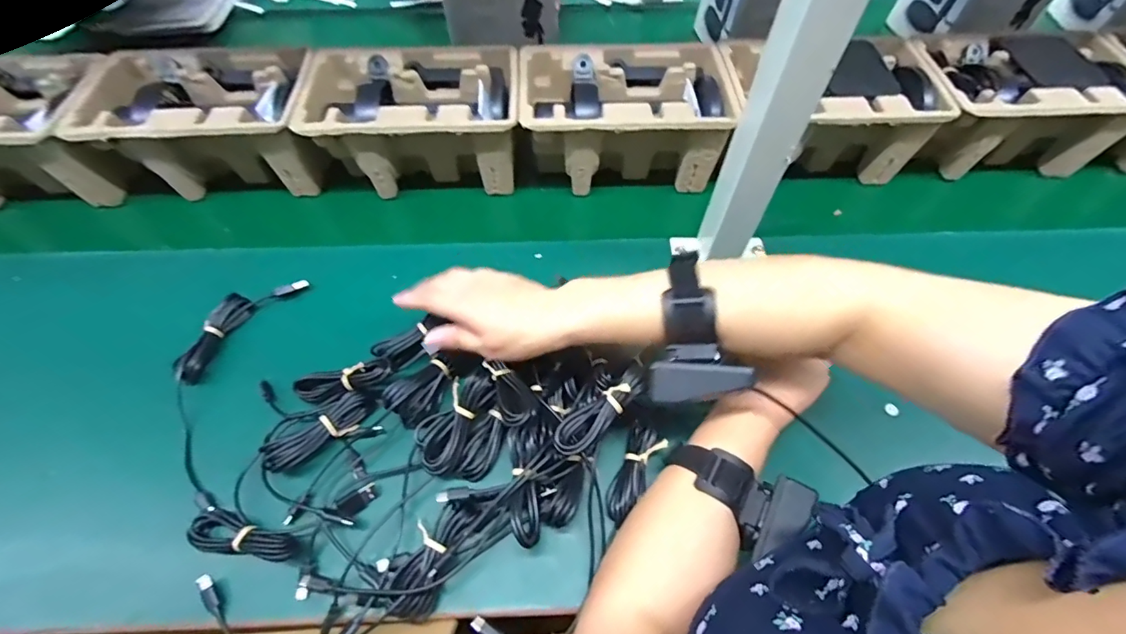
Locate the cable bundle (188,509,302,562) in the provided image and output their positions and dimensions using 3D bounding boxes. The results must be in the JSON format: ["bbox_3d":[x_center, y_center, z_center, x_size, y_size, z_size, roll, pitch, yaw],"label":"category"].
[{"bbox_3d":[-0.238,0.165,0.364,0.084,0.026,0.027,9,57,6],"label":"cable bundle"}]

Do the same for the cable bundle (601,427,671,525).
[{"bbox_3d":[0.056,0.123,0.387,0.028,0.013,0.076,27,60,17],"label":"cable bundle"}]

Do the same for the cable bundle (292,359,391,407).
[{"bbox_3d":[-0.187,0.055,0.410,0.085,0.022,0.018,-18,59,10],"label":"cable bundle"}]

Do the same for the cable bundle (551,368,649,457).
[{"bbox_3d":[0.030,0.069,0.364,0.087,0.016,0.024,-40,67,-10],"label":"cable bundle"}]

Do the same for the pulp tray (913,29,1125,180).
[{"bbox_3d":[0.518,-0.243,0.568,0.217,0.107,0.139,-3,56,-2],"label":"pulp tray"}]

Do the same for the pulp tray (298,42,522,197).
[{"bbox_3d":[-0.163,-0.220,0.561,0.221,0.109,0.146,-3,56,-2],"label":"pulp tray"}]

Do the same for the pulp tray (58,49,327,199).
[{"bbox_3d":[-0.396,-0.215,0.550,0.236,0.102,0.156,-7,57,-4],"label":"pulp tray"}]

